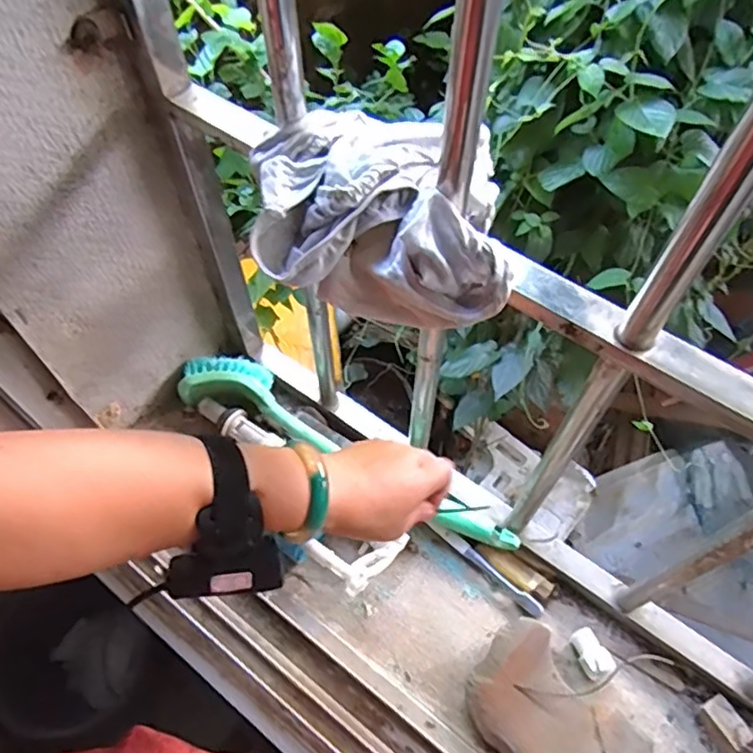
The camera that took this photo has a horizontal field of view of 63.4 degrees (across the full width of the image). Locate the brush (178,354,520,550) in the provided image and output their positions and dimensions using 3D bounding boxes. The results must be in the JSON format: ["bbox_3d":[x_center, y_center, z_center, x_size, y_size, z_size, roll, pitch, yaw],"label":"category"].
[{"bbox_3d":[-0.032,0.080,0.630,0.375,0.039,0.080,31,63,12],"label":"brush"}]

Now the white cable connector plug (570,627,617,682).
[{"bbox_3d":[0.194,0.251,0.548,0.027,0.017,0.044,-33,44,4],"label":"white cable connector plug"}]

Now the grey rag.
[{"bbox_3d":[0.005,-0.097,0.366,0.144,0.074,0.131,2,59,1],"label":"grey rag"}]

